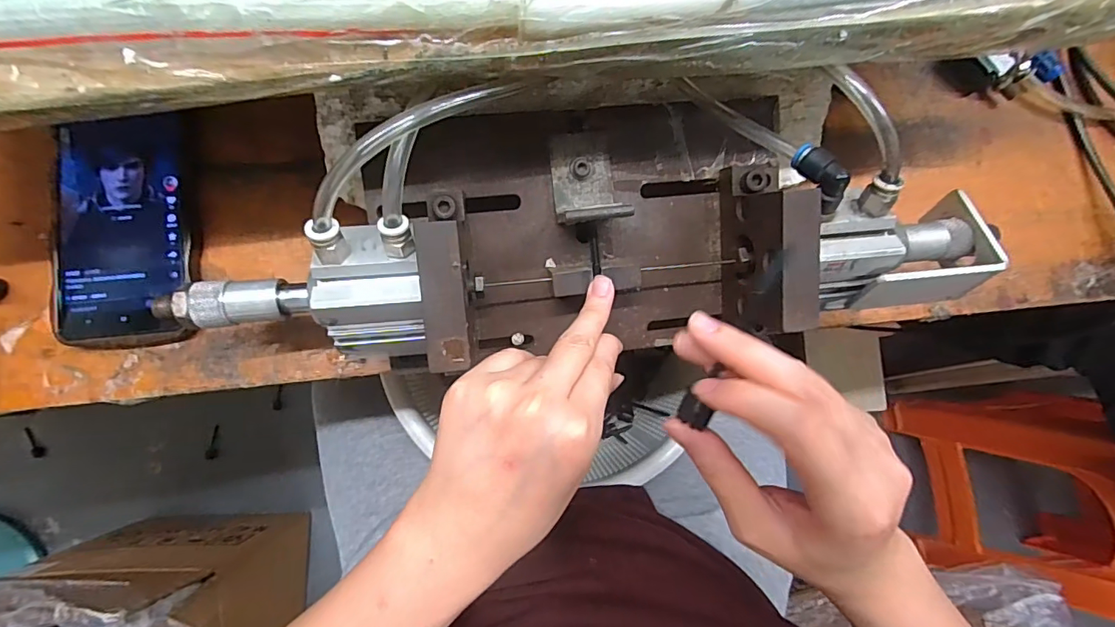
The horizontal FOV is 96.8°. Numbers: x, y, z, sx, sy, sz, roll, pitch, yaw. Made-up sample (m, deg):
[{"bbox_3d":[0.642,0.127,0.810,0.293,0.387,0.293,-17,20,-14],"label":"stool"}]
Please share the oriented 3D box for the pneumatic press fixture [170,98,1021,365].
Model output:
[{"bbox_3d":[0.030,-0.050,0.275,0.424,0.093,0.135,-6,83,-5],"label":"pneumatic press fixture"}]

